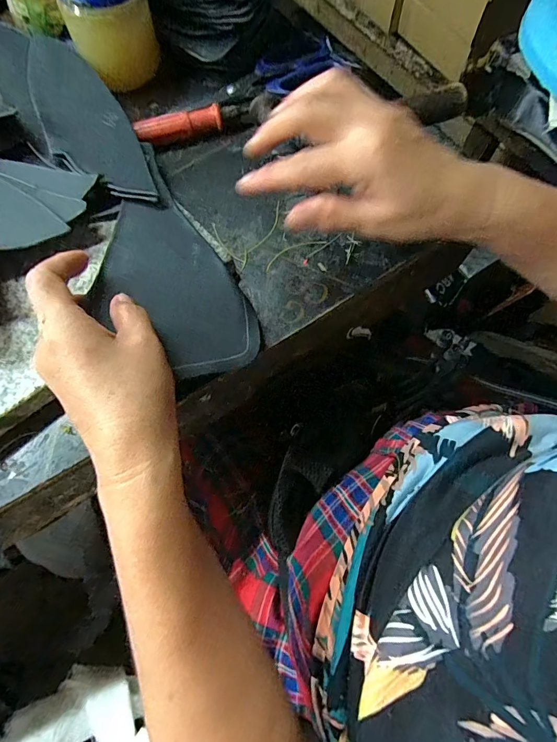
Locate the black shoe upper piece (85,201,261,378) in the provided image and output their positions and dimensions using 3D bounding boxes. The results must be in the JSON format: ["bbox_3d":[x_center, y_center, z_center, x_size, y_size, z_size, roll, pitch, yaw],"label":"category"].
[{"bbox_3d":[-0.080,-0.059,0.278,0.094,0.006,0.150,-30,76,-24],"label":"black shoe upper piece"}]

